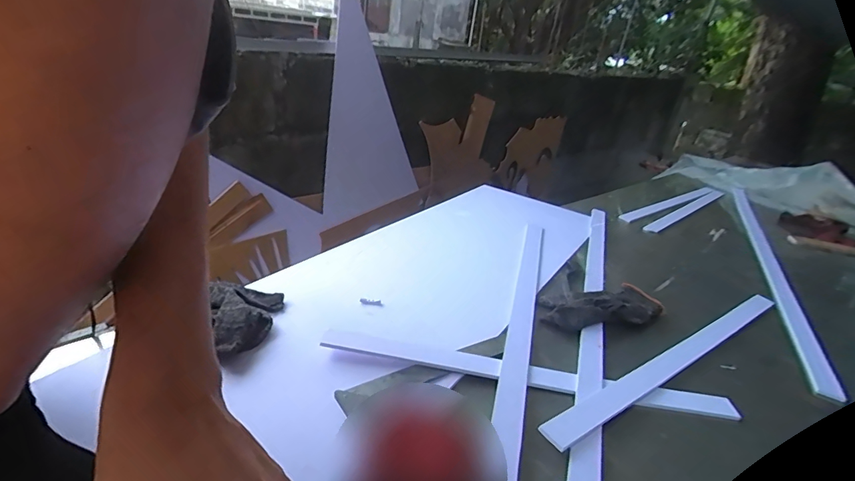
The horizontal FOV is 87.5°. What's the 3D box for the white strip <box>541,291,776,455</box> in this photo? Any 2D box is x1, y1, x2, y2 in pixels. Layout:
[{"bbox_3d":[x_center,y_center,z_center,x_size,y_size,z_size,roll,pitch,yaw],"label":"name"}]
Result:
[{"bbox_3d":[0.308,0.133,0.539,0.502,0.008,0.029,-12,33,-36],"label":"white strip"}]

